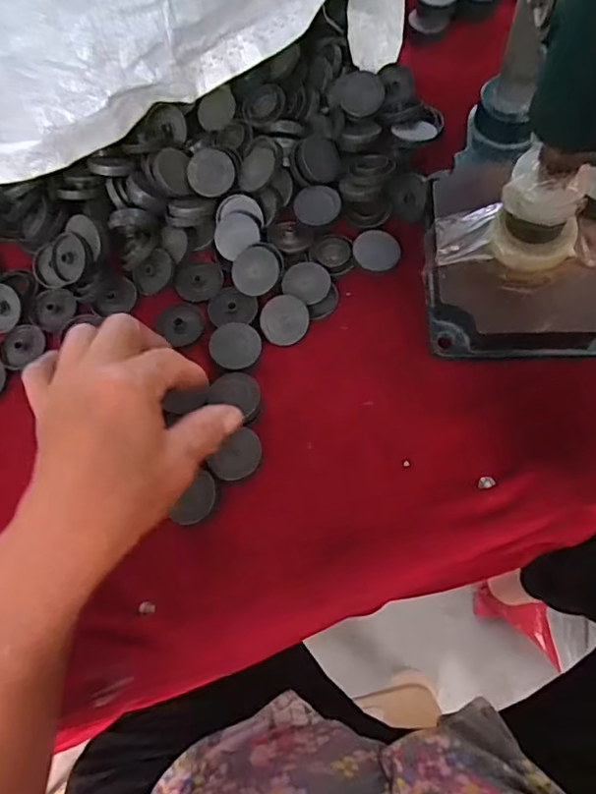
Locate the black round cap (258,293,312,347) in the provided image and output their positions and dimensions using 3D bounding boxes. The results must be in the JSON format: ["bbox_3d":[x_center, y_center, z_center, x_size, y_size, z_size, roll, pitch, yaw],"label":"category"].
[{"bbox_3d":[-0.009,-0.051,0.365,0.031,0.006,0.033,-2,67,5],"label":"black round cap"}]

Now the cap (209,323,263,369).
[{"bbox_3d":[-0.040,-0.033,0.359,0.031,0.010,0.032,-1,73,2],"label":"cap"}]

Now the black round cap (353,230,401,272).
[{"bbox_3d":[0.054,-0.101,0.378,0.033,0.004,0.029,30,74,17],"label":"black round cap"}]

